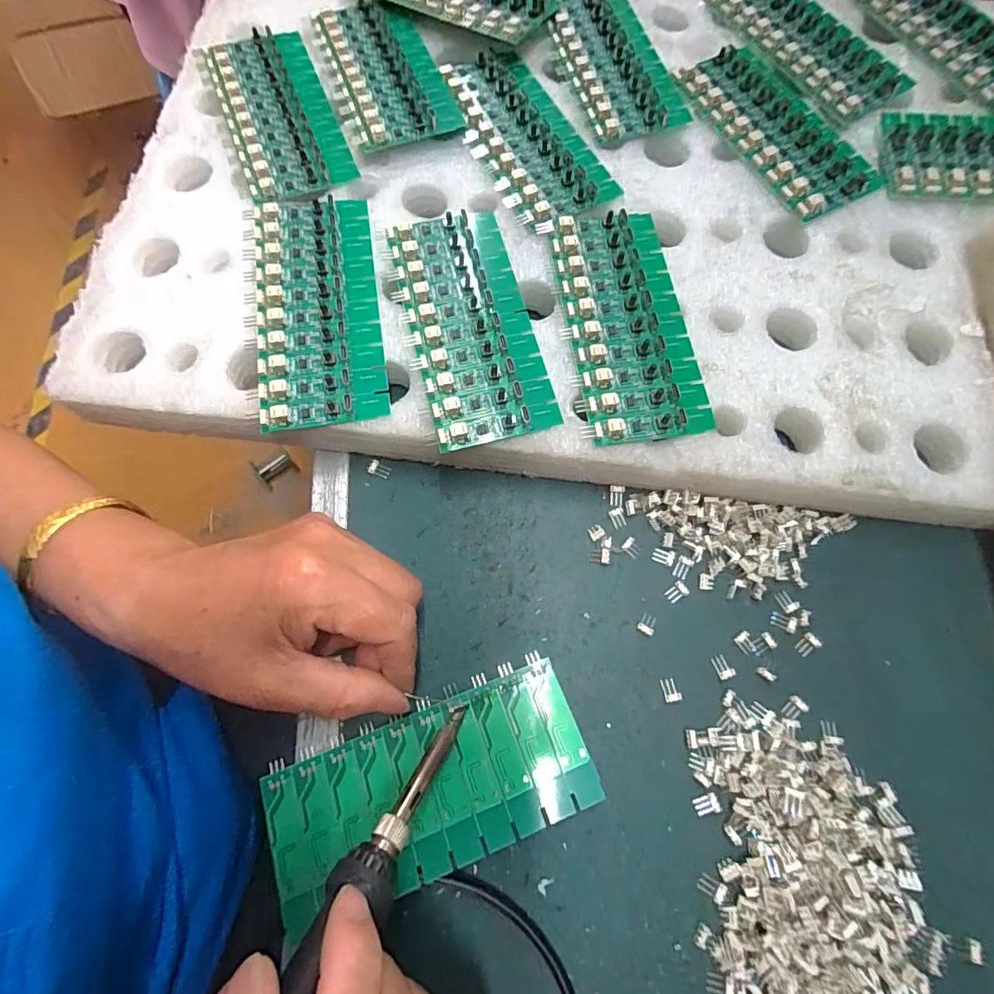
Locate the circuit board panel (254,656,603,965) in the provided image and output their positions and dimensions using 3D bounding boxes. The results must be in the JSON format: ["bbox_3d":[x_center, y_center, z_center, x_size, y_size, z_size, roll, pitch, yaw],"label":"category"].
[{"bbox_3d":[-0.029,0.127,0.222,0.138,0.013,0.063,-17,77,-7],"label":"circuit board panel"}]

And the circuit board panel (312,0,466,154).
[{"bbox_3d":[-0.072,-0.268,0.312,0.066,0.012,0.129,-20,77,-5],"label":"circuit board panel"}]

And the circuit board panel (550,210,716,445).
[{"bbox_3d":[0.068,-0.095,0.267,0.064,0.011,0.137,-8,76,-3],"label":"circuit board panel"}]

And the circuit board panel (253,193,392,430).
[{"bbox_3d":[-0.094,-0.101,0.266,0.060,0.011,0.136,-9,76,-3],"label":"circuit board panel"}]

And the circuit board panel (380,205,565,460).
[{"bbox_3d":[-0.016,-0.092,0.264,0.064,0.010,0.136,-15,76,-4],"label":"circuit board panel"}]

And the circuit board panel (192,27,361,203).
[{"bbox_3d":[-0.136,-0.235,0.306,0.066,0.009,0.137,-21,77,-6],"label":"circuit board panel"}]

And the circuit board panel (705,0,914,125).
[{"bbox_3d":[0.202,-0.300,0.333,0.065,0.010,0.140,-30,78,-8],"label":"circuit board panel"}]

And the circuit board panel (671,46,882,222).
[{"bbox_3d":[0.168,-0.227,0.307,0.058,0.008,0.135,-28,78,-7],"label":"circuit board panel"}]

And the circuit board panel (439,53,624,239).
[{"bbox_3d":[0.016,-0.221,0.304,0.067,0.006,0.136,-26,77,-7],"label":"circuit board panel"}]

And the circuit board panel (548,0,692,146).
[{"bbox_3d":[0.073,-0.284,0.326,0.061,0.008,0.133,-15,76,-4],"label":"circuit board panel"}]

